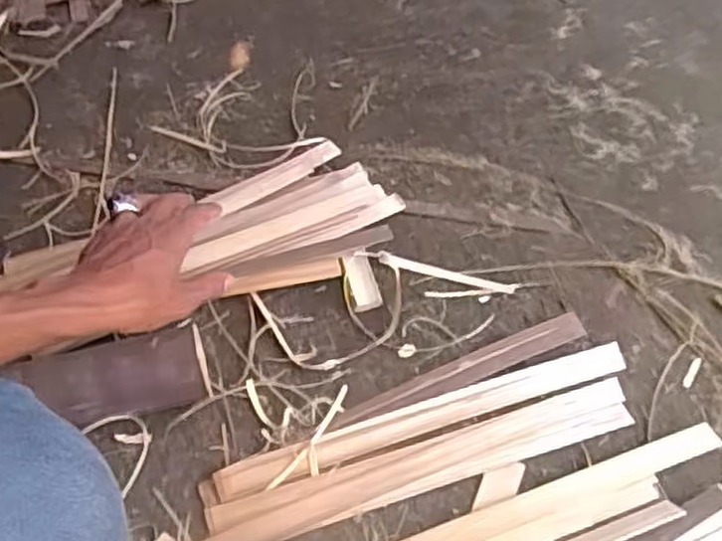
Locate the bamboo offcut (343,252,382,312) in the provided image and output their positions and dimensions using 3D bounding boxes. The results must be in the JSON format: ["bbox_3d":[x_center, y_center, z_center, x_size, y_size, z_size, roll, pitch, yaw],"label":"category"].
[{"bbox_3d":[0.001,0.011,0.694,0.025,0.006,0.054,-13,71,-6],"label":"bamboo offcut"}]

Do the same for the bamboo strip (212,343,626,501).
[{"bbox_3d":[0.054,0.119,0.620,0.343,0.004,0.027,-16,61,-9],"label":"bamboo strip"}]

